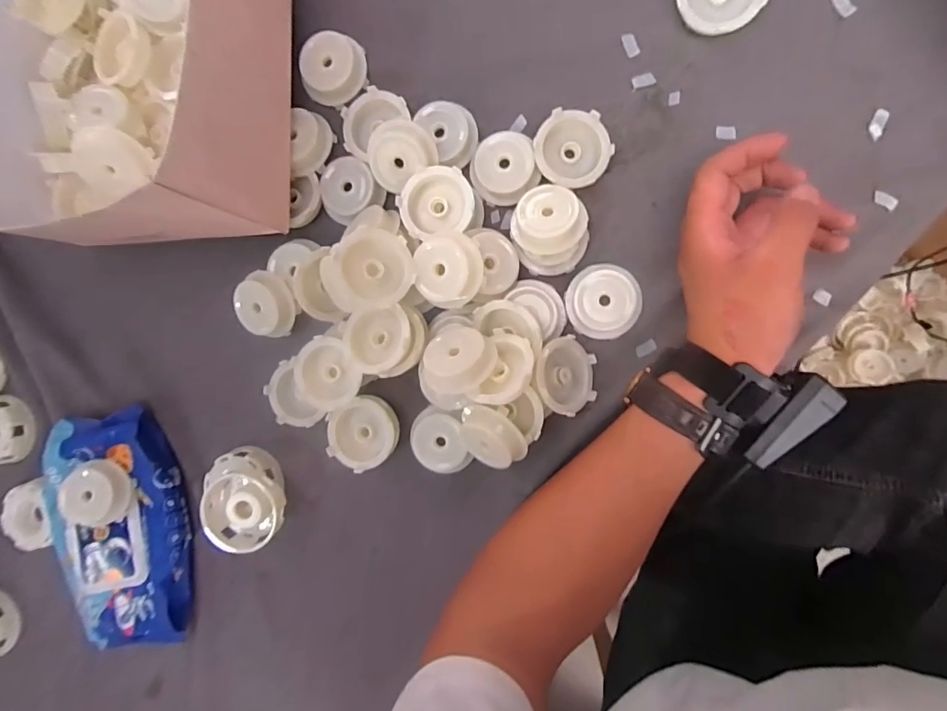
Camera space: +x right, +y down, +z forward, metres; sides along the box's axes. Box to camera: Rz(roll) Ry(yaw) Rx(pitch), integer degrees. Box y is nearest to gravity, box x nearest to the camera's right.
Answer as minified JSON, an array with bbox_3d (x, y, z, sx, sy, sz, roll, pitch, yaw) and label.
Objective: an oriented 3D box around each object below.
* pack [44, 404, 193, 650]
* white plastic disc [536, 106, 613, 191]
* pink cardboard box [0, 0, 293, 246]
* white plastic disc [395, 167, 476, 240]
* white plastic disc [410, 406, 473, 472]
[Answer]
[{"bbox_3d":[-0.306,0.152,0.416,0.116,0.045,0.203,-10,91,9],"label":"pack"},{"bbox_3d":[0.073,-0.149,0.350,0.053,0.025,0.053,0,93,9],"label":"white plastic disc"},{"bbox_3d":[-0.269,-0.249,0.338,0.258,0.119,0.302,0,93,9],"label":"pink cardboard box"},{"bbox_3d":[-0.027,-0.112,0.351,0.054,0.018,0.048,-9,91,9],"label":"white plastic disc"},{"bbox_3d":[-0.026,0.065,0.368,0.047,0.019,0.046,3,93,9],"label":"white plastic disc"}]

